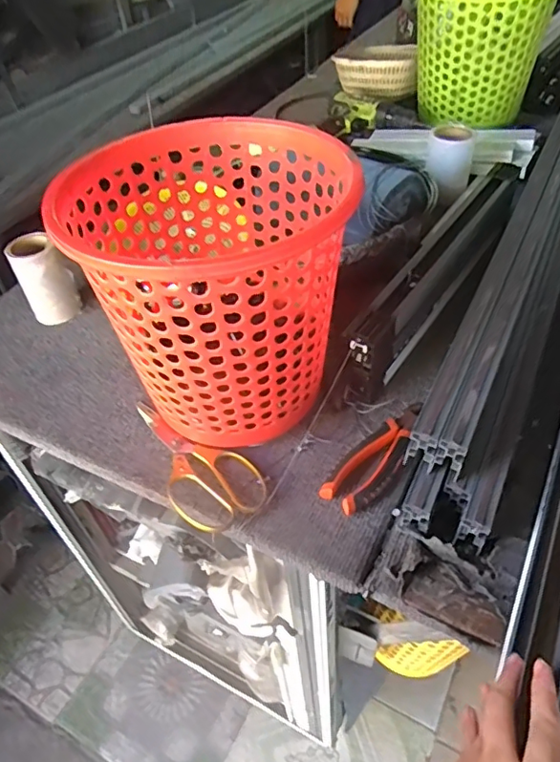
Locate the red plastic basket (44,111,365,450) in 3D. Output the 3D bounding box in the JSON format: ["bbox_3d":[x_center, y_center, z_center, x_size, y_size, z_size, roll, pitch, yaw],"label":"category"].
[{"bbox_3d":[-0.052,-0.092,0.527,0.229,0.223,0.233,-3,46,3],"label":"red plastic basket"}]

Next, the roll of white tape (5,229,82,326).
[{"bbox_3d":[-0.303,-0.131,0.707,0.065,0.103,0.054,-25,49,-17],"label":"roll of white tape"}]

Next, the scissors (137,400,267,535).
[{"bbox_3d":[-0.096,0.078,0.545,0.081,0.017,0.189,-33,50,-32],"label":"scissors"}]

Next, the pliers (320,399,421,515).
[{"bbox_3d":[0.098,0.069,0.529,0.047,0.013,0.147,30,55,29],"label":"pliers"}]

